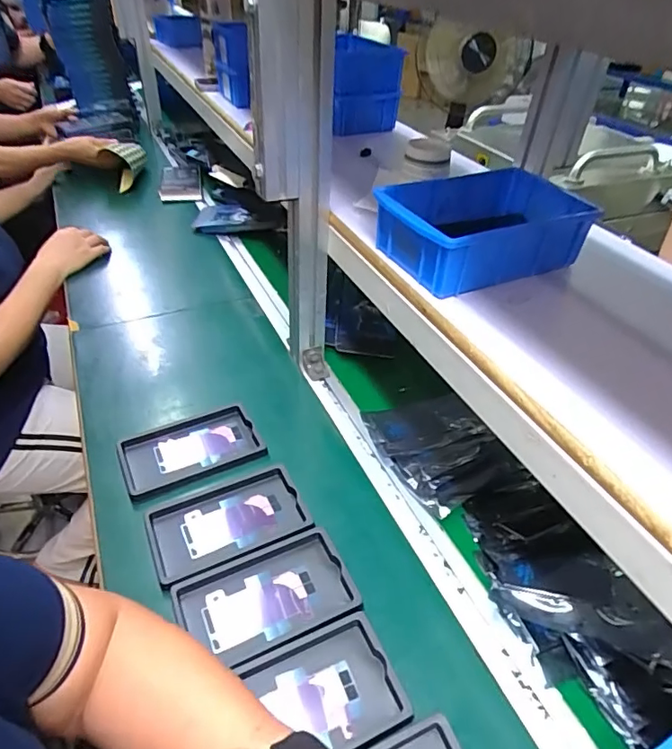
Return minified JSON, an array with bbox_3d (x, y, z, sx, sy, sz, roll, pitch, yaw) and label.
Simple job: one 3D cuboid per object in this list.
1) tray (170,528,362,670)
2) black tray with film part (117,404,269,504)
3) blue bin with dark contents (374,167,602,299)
[{"bbox_3d":[-0.066,0.211,0.484,0.155,0.012,0.094,-16,44,-20],"label":"tray"},{"bbox_3d":[-0.174,0.092,0.618,0.156,0.018,0.093,-18,45,-22],"label":"black tray with film part"},{"bbox_3d":[0.148,-0.152,0.528,0.199,0.061,0.133,-15,44,-19],"label":"blue bin with dark contents"}]

